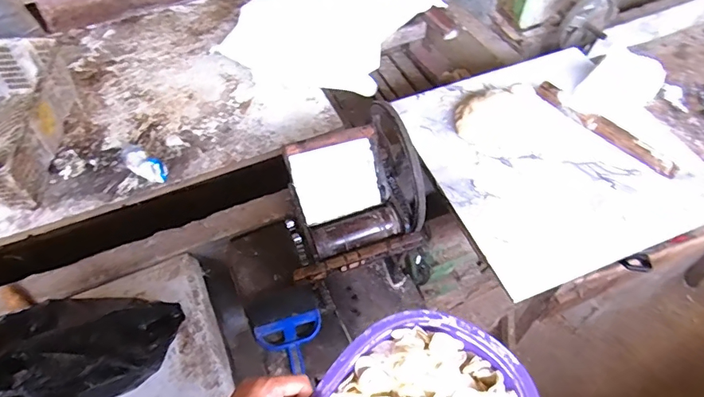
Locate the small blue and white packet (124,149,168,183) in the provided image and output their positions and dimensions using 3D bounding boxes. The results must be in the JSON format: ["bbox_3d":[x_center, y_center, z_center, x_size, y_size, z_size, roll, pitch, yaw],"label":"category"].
[{"bbox_3d":[-0.500,-0.077,1.108,0.091,0.064,0.046,18,54,16],"label":"small blue and white packet"}]

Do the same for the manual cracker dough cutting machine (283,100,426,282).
[{"bbox_3d":[0.001,-0.034,0.805,0.256,0.142,0.237,-17,52,-12],"label":"manual cracker dough cutting machine"}]

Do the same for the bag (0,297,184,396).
[{"bbox_3d":[-0.458,0.242,0.773,0.178,0.292,0.262,12,52,12],"label":"bag"}]

